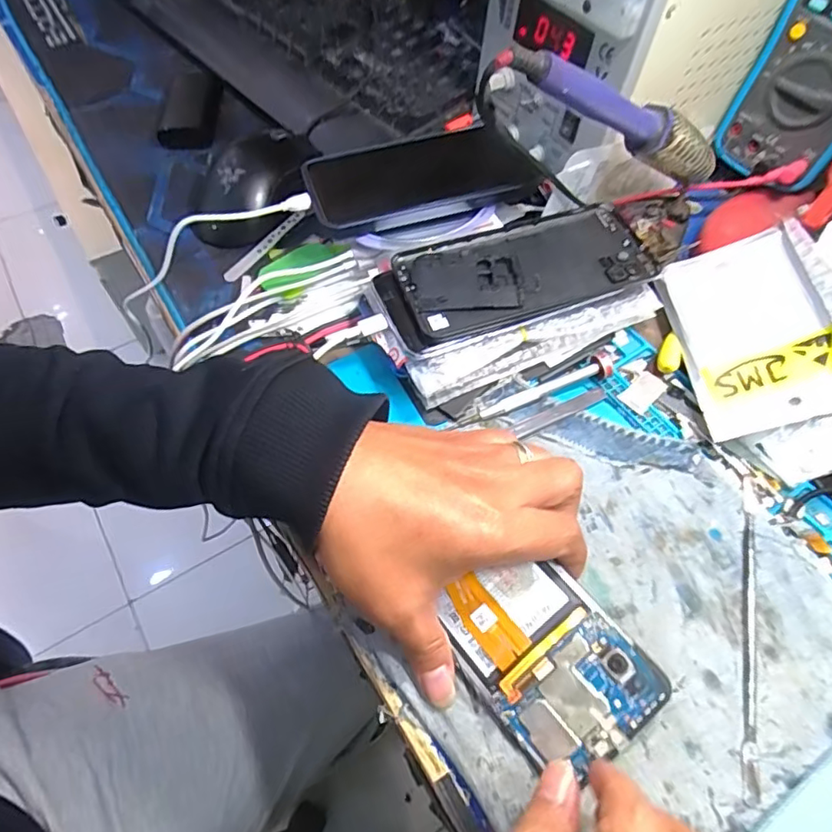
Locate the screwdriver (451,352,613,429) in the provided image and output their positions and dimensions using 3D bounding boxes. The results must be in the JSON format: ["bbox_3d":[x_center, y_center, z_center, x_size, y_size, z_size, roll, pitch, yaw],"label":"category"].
[{"bbox_3d":[0.078,-0.015,0.358,0.105,0.010,0.014,-22,63,-14],"label":"screwdriver"}]

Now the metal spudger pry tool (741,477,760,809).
[{"bbox_3d":[0.174,0.108,0.295,0.007,0.004,0.162,13,61,9],"label":"metal spudger pry tool"}]

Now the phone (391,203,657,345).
[{"bbox_3d":[0.072,-0.097,0.367,0.164,0.009,0.074,-18,62,-12],"label":"phone"}]

